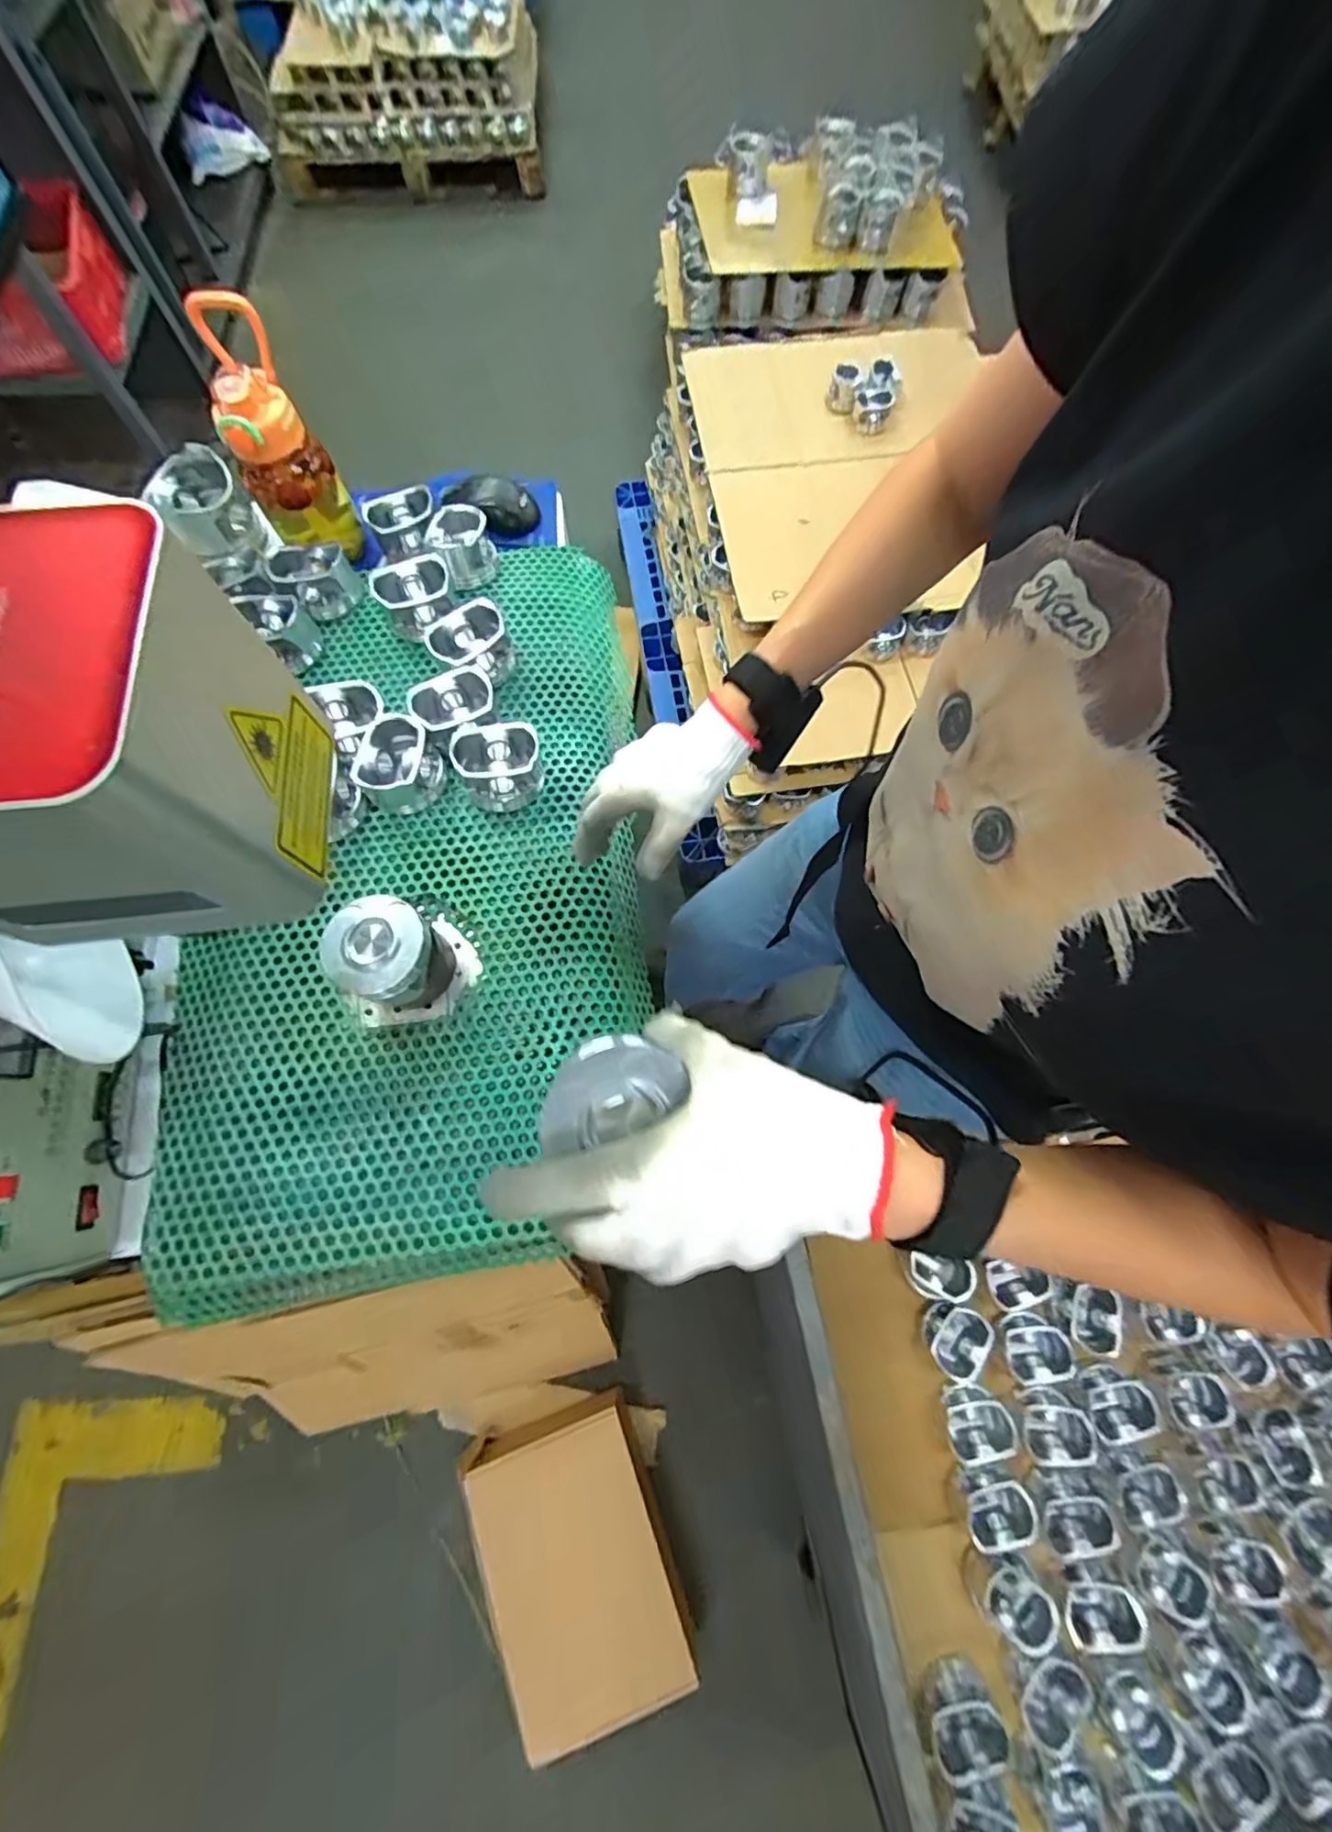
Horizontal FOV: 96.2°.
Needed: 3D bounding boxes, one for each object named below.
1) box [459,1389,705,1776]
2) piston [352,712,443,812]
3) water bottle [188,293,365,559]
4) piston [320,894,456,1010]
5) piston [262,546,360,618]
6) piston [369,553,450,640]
[{"bbox_3d":[-0.135,0.951,0.890,0.260,0.094,0.349,-25,73,-7],"label":"box"},{"bbox_3d":[-0.241,-0.138,0.539,0.066,0.042,0.071,0,72,1],"label":"piston"},{"bbox_3d":[-0.392,-0.473,0.596,0.087,0.193,0.109,-32,74,-9],"label":"water bottle"},{"bbox_3d":[-0.213,0.032,0.471,0.071,0.083,0.072,30,74,10],"label":"piston"},{"bbox_3d":[-0.364,-0.353,0.623,0.072,0.047,0.069,0,72,1],"label":"piston"},{"bbox_3d":[-0.251,-0.321,0.606,0.076,0.046,0.069,-20,73,-6],"label":"piston"}]

